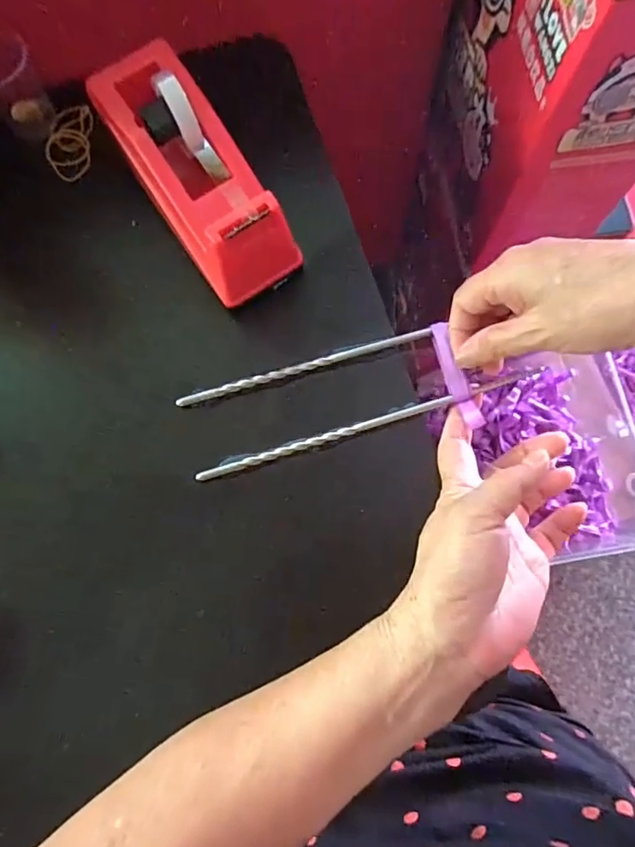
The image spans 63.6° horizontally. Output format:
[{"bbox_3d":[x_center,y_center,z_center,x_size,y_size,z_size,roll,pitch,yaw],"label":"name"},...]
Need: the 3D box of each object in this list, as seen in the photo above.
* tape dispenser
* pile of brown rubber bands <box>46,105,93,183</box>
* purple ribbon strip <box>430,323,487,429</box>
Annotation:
[{"bbox_3d":[-0.075,-0.155,0.318,0.062,0.065,0.156,-34,77,-6],"label":"tape dispenser"},{"bbox_3d":[-0.183,-0.208,0.380,0.029,0.009,0.053,5,98,-17],"label":"pile of brown rubber bands"},{"bbox_3d":[0.086,-0.030,0.318,0.011,0.010,0.070,-18,76,-4],"label":"purple ribbon strip"}]

